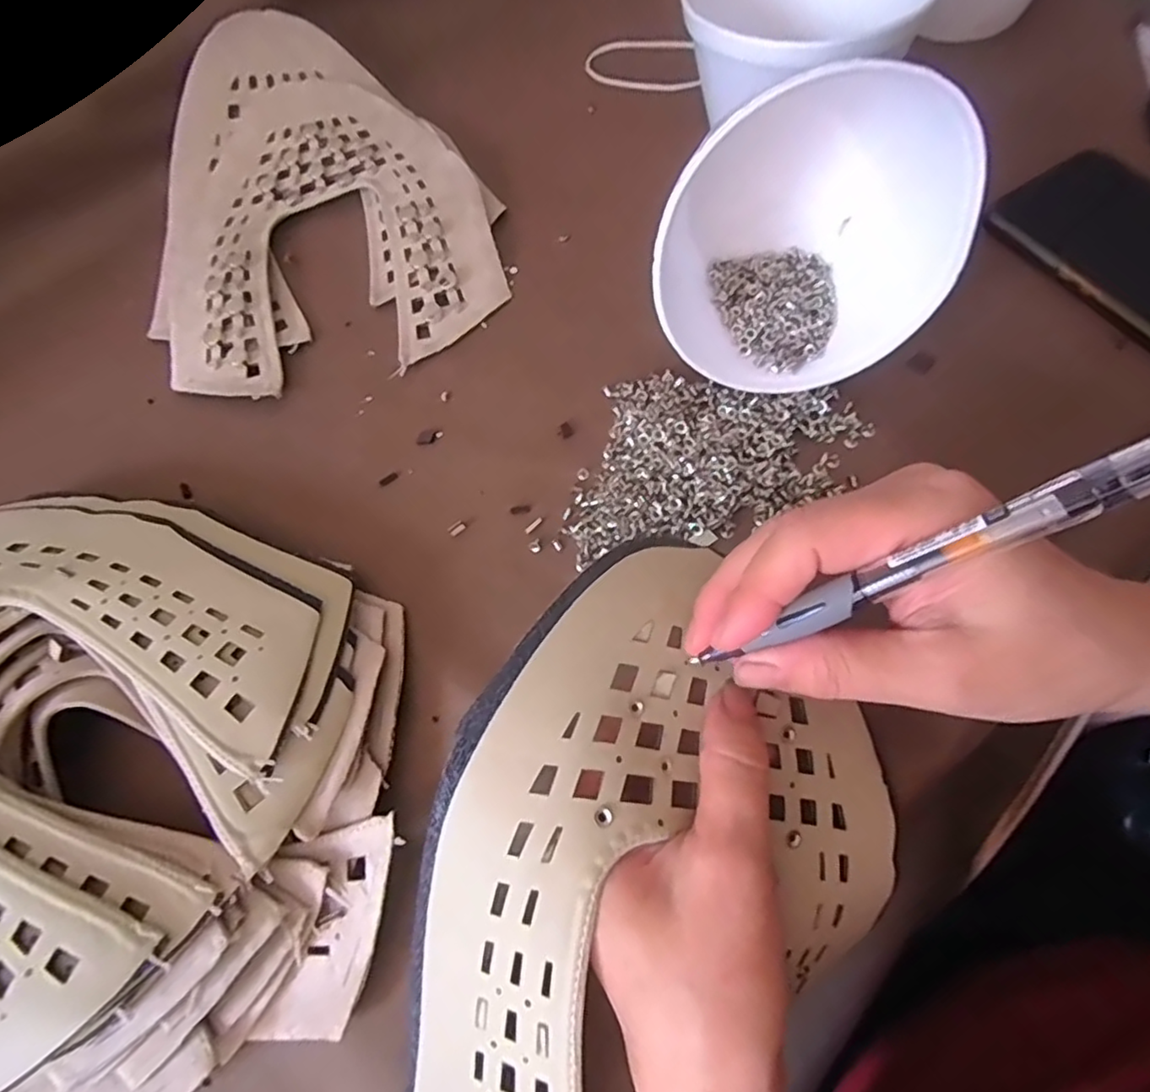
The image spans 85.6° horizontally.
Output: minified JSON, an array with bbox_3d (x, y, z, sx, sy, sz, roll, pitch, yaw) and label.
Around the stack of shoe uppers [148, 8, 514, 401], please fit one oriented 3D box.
[{"bbox_3d":[-0.170,-0.231,0.405,0.214,0.027,0.289,-13,72,-2],"label":"stack of shoe uppers"}]

